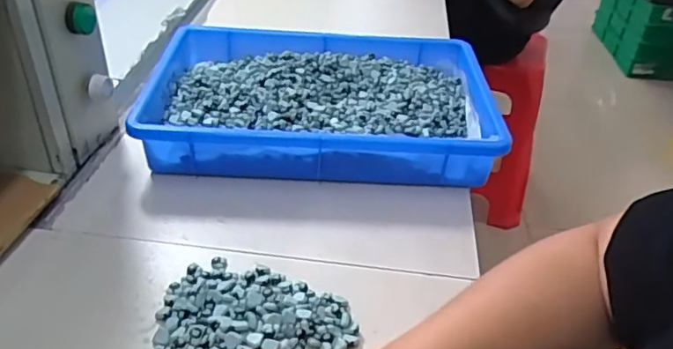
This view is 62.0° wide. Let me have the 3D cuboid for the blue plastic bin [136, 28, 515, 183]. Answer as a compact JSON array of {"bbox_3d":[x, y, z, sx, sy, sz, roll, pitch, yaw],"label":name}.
[{"bbox_3d":[-0.020,-0.082,0.627,0.353,0.063,0.238,1,37,-2],"label":"blue plastic bin"}]

